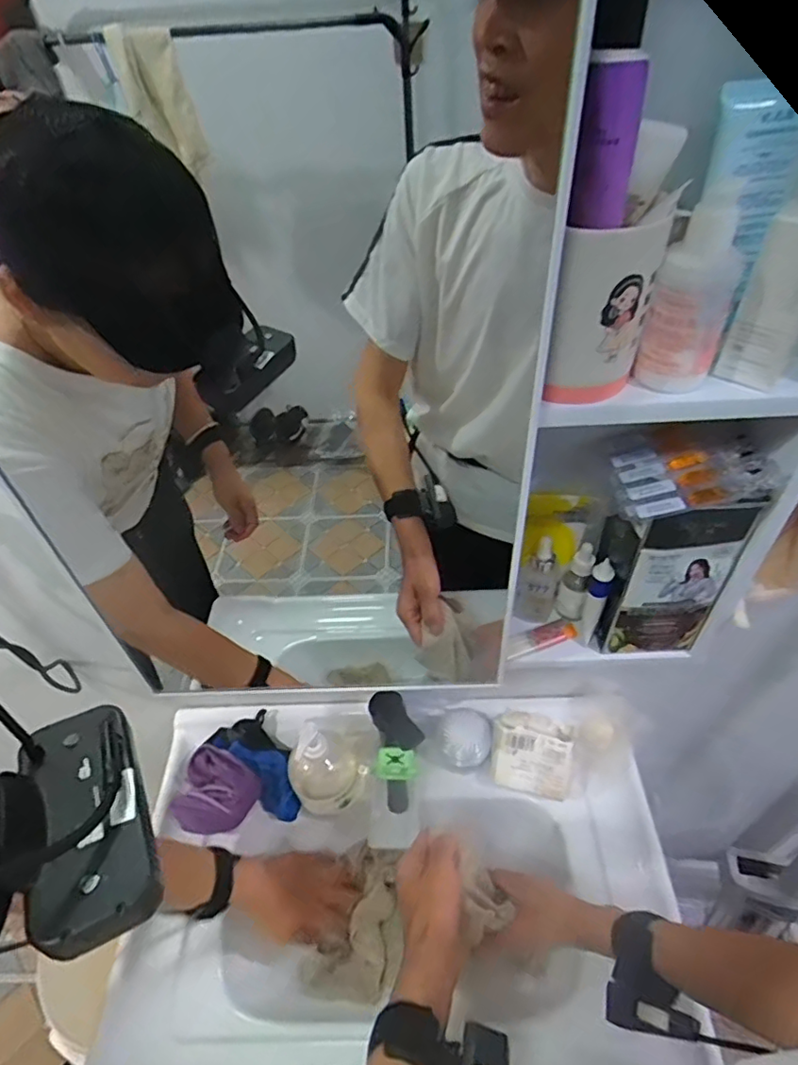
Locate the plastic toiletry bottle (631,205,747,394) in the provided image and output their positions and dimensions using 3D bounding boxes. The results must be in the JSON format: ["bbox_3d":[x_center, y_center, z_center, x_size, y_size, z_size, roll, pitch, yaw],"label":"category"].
[{"bbox_3d":[0.173,-0.135,0.345,0.043,0.102,0.042,22,51,23],"label":"plastic toiletry bottle"}]

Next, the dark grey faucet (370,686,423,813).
[{"bbox_3d":[-0.004,0.255,0.686,0.056,0.139,0.074,-2,15,-4],"label":"dark grey faucet"}]

